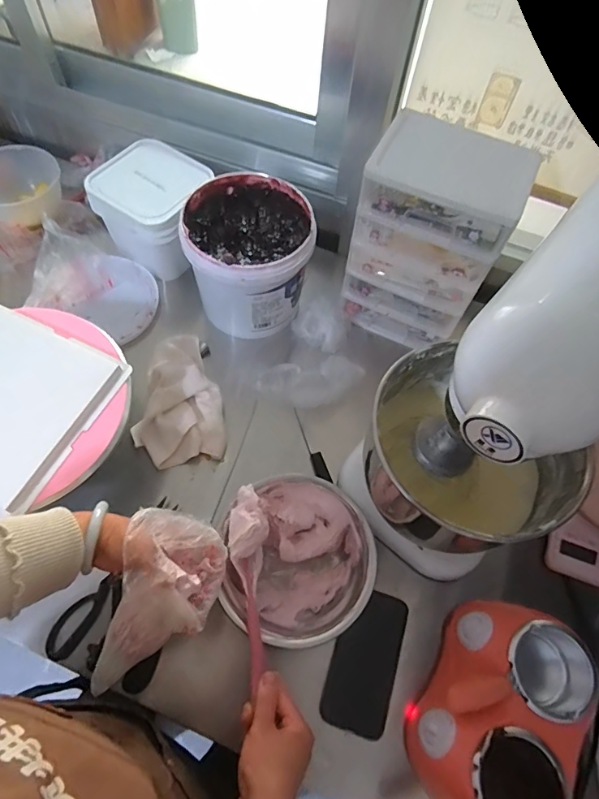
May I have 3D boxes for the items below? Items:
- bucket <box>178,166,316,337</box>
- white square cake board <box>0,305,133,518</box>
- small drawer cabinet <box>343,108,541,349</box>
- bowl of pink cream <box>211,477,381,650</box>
[{"bbox_3d":[-0.080,-0.220,0.771,0.184,0.201,0.195,1,63,-3],"label":"bucket"},{"bbox_3d":[-0.376,0.003,0.584,0.228,0.013,0.227,24,65,9],"label":"white square cake board"},{"bbox_3d":[0.188,-0.237,0.714,0.198,0.291,0.136,23,64,8],"label":"small drawer cabinet"},{"bbox_3d":[-0.001,0.208,0.604,0.183,0.086,0.184,1,63,-3],"label":"bowl of pink cream"}]

